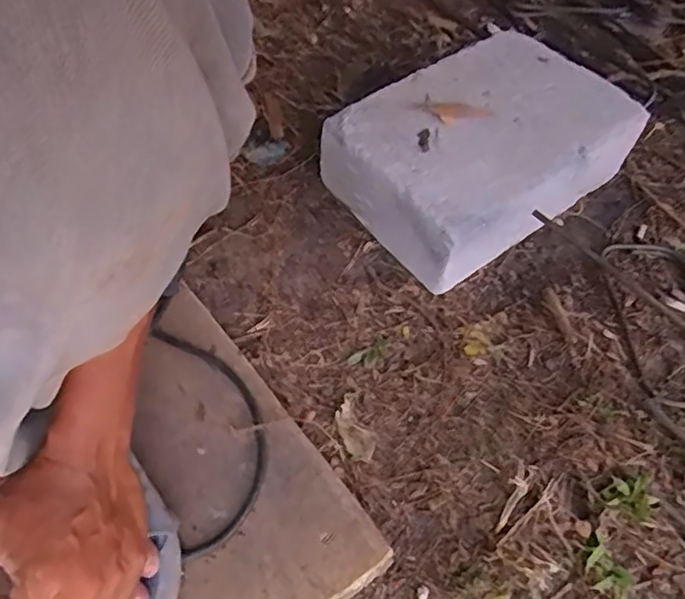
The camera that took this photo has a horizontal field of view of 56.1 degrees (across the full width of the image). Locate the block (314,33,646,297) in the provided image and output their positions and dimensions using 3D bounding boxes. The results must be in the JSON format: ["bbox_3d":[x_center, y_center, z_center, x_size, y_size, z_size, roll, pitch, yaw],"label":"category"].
[{"bbox_3d":[0.159,-0.161,0.705,0.298,0.103,0.207,-34,64,-22],"label":"block"}]

